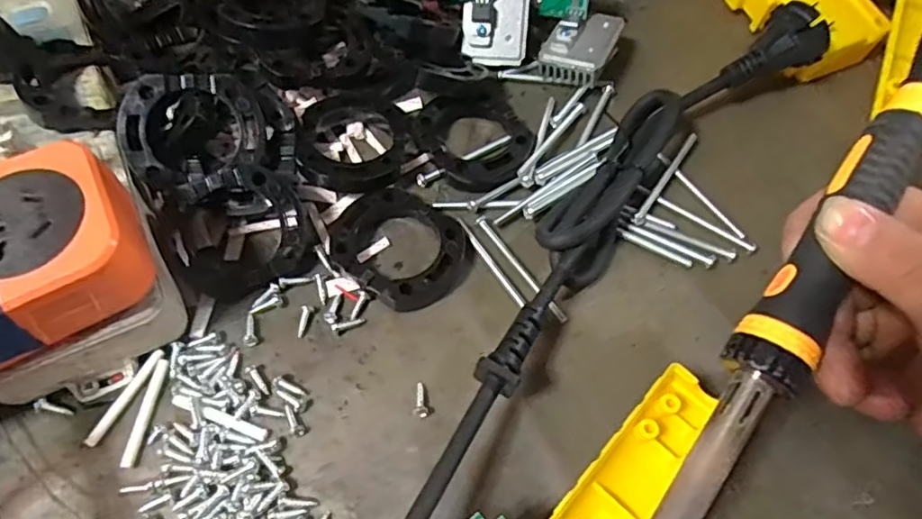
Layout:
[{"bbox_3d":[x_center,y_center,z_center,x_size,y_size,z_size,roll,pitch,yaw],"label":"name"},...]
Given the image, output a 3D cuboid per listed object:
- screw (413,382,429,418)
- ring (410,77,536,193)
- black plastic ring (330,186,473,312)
[{"bbox_3d":[-0.017,0.057,0.236,0.006,0.005,0.014,-11,64,-7],"label":"screw"},{"bbox_3d":[0.010,-0.061,0.289,0.055,0.014,0.056,1,63,-1],"label":"ring"},{"bbox_3d":[-0.026,-0.007,0.264,0.060,0.011,0.054,34,67,15],"label":"black plastic ring"}]

